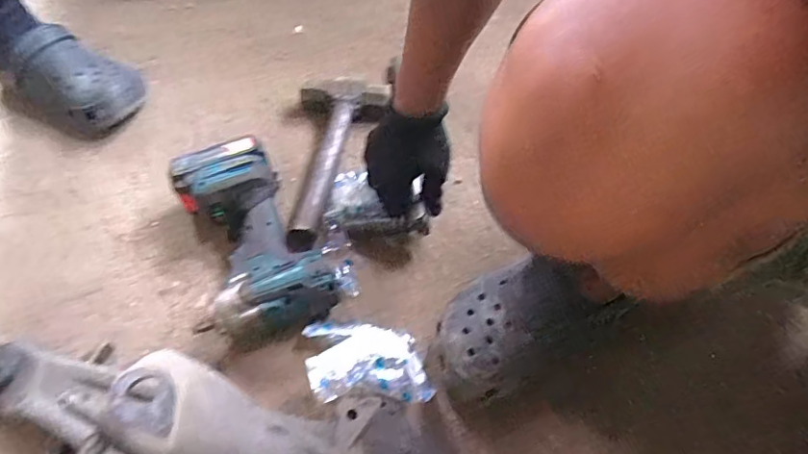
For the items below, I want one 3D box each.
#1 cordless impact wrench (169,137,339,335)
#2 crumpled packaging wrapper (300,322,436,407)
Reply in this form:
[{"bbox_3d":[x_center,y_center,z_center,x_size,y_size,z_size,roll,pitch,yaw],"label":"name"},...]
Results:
[{"bbox_3d":[-0.171,0.009,0.609,0.142,0.084,0.225,-14,54,-10],"label":"cordless impact wrench"},{"bbox_3d":[-0.038,0.124,0.520,0.116,0.056,0.102,-5,53,-4],"label":"crumpled packaging wrapper"}]

